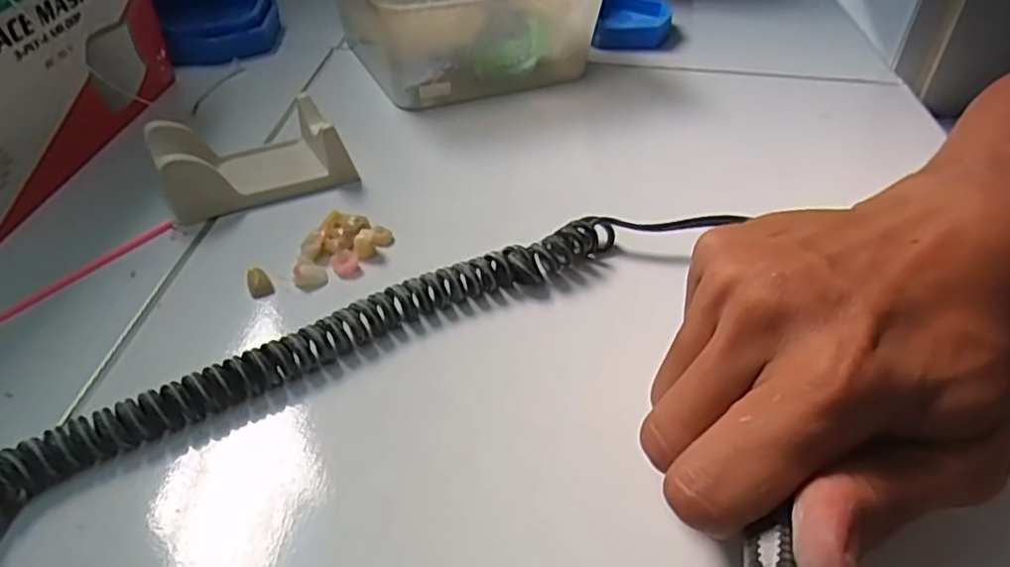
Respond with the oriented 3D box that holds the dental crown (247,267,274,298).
[{"bbox_3d":[-0.105,-0.001,0.295,0.010,0.009,0.011,-16,44,-19],"label":"dental crown"}]

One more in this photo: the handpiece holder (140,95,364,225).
[{"bbox_3d":[-0.128,-0.066,0.344,0.087,0.026,0.050,-24,47,-26],"label":"handpiece holder"}]

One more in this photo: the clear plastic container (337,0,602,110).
[{"bbox_3d":[-0.034,-0.195,0.469,0.162,0.068,0.167,-20,45,-23],"label":"clear plastic container"}]

